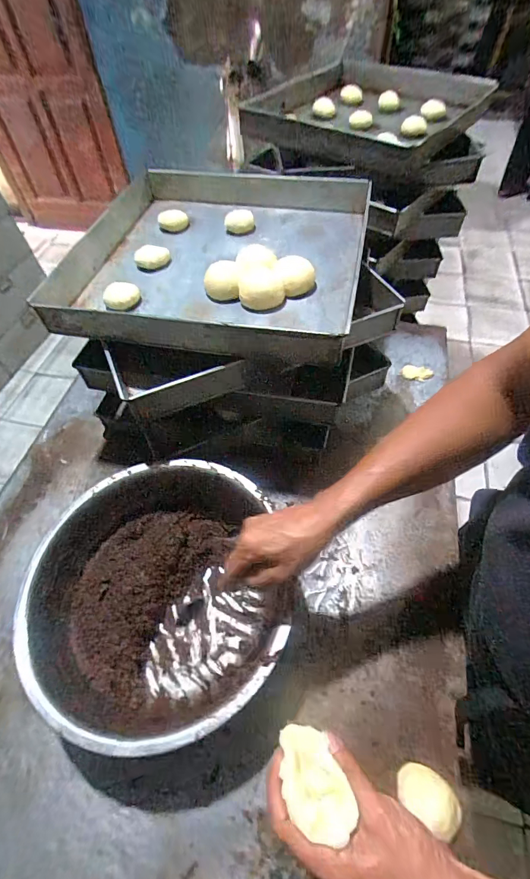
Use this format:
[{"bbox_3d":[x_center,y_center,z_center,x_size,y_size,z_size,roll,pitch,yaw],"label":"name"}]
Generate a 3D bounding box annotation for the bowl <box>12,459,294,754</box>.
[{"bbox_3d":[-0.133,0.216,0.558,0.329,0.132,0.343,-2,54,3],"label":"bowl"}]

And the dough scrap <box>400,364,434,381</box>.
[{"bbox_3d":[0.329,-0.145,0.853,0.063,0.010,0.034,8,55,10],"label":"dough scrap"}]

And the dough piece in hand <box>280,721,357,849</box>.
[{"bbox_3d":[0.038,0.273,0.319,0.044,0.024,0.073,-21,55,-11],"label":"dough piece in hand"}]

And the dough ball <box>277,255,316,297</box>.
[{"bbox_3d":[0.055,-0.273,0.652,0.066,0.032,0.067,-8,55,-2],"label":"dough ball"}]

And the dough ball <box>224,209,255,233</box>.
[{"bbox_3d":[-0.050,-0.426,0.766,0.056,0.031,0.045,-3,55,1],"label":"dough ball"}]

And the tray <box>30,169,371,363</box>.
[{"bbox_3d":[-0.078,-0.330,0.707,0.482,0.066,0.478,6,55,8],"label":"tray"}]

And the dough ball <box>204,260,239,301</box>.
[{"bbox_3d":[-0.069,-0.258,0.641,0.061,0.032,0.068,-8,55,-2],"label":"dough ball"}]

